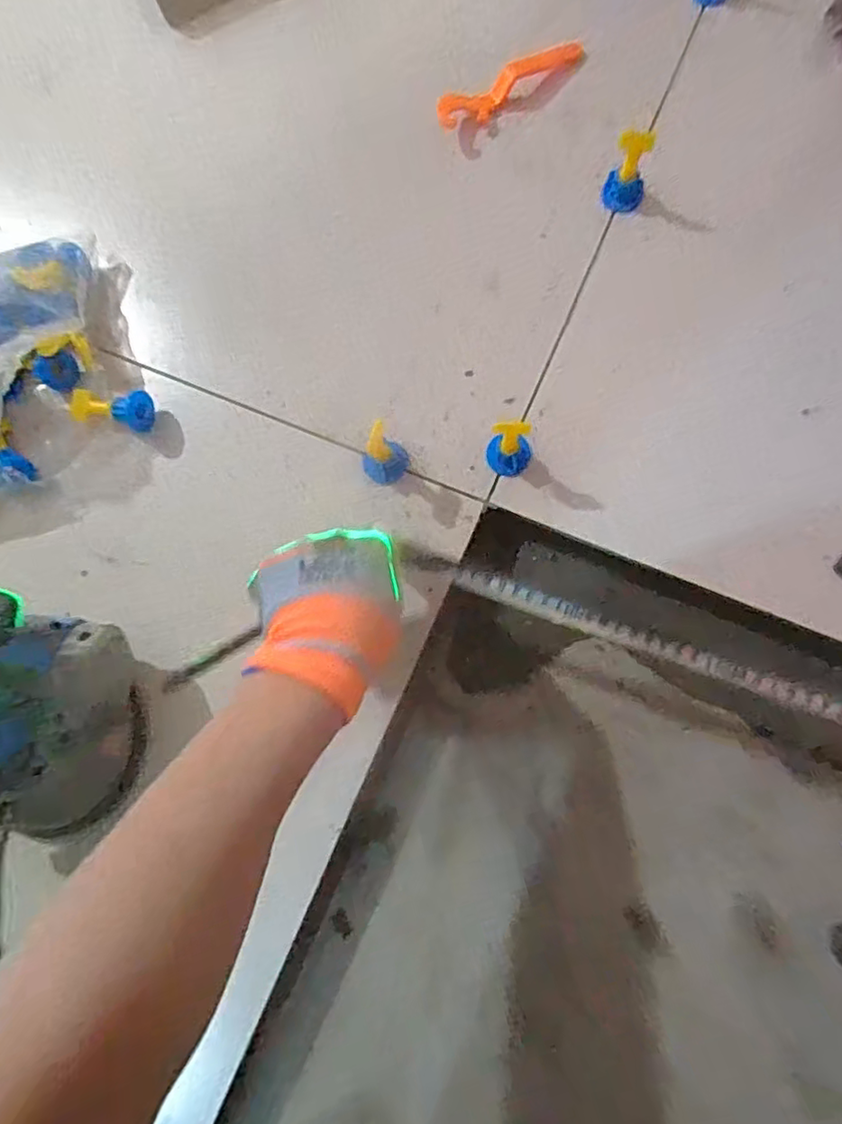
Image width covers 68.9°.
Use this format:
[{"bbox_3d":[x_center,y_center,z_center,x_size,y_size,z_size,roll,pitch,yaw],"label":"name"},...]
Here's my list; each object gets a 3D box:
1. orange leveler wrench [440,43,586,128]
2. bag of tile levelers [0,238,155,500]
[{"bbox_3d":[0.075,-0.407,0.522,0.133,0.021,0.028,-31,78,-2],"label":"orange leveler wrench"},{"bbox_3d":[-0.343,-0.155,0.491,0.231,0.068,0.212,-9,78,3],"label":"bag of tile levelers"}]

